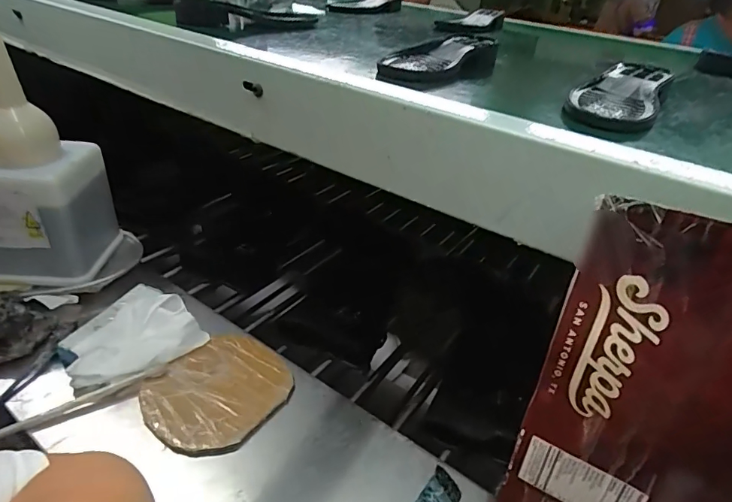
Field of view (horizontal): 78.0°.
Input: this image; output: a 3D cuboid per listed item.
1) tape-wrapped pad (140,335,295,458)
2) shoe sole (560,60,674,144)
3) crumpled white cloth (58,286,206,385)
[{"bbox_3d":[-0.166,0.157,0.519,0.135,0.015,0.155,24,38,25],"label":"tape-wrapped pad"},{"bbox_3d":[0.249,-0.154,0.446,0.075,0.025,0.229,24,37,24],"label":"shoe sole"},{"bbox_3d":[-0.291,0.102,0.553,0.130,0.028,0.139,31,41,32],"label":"crumpled white cloth"}]

